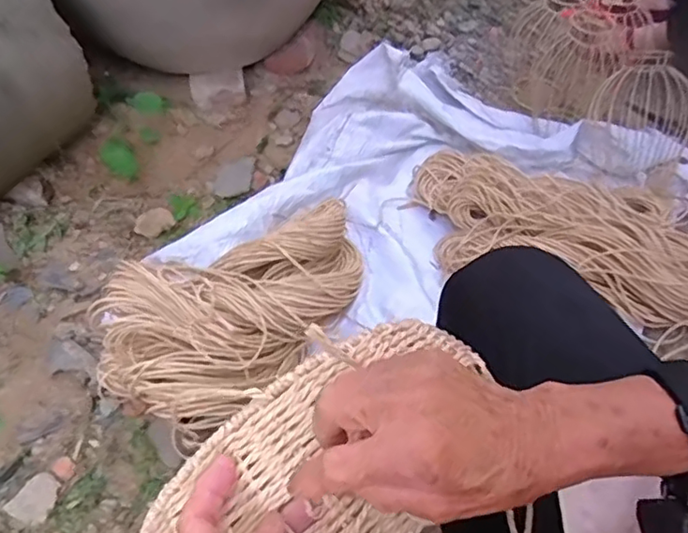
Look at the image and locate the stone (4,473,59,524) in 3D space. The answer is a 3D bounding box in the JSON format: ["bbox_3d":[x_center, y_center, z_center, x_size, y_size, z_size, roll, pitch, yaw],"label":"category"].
[{"bbox_3d":[-0.429,0.324,0.842,0.051,0.028,0.065,14,54,20],"label":"stone"}]

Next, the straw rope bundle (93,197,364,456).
[{"bbox_3d":[-0.161,0.037,0.955,0.262,0.147,0.454,27,59,25],"label":"straw rope bundle"}]

